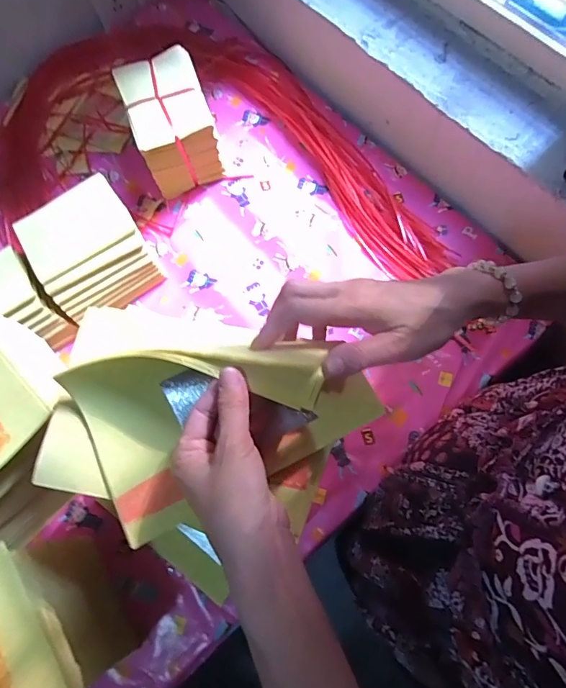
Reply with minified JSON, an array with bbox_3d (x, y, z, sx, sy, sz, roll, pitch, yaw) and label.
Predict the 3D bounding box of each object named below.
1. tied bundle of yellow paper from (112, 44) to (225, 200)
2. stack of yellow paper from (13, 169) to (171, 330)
[{"bbox_3d":[-0.184,-0.369,0.723,0.119,0.134,0.163,-20,73,-4],"label":"tied bundle of yellow paper"},{"bbox_3d":[-0.307,-0.146,0.686,0.167,0.095,0.174,-32,75,-7],"label":"stack of yellow paper"}]

